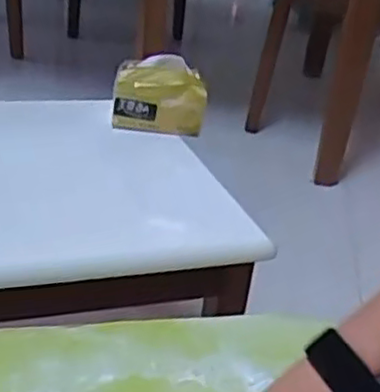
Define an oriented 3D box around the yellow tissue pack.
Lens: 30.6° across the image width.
[{"bbox_3d":[-0.038,-0.133,0.924,0.118,0.093,0.057,10,33,3],"label":"yellow tissue pack"}]

